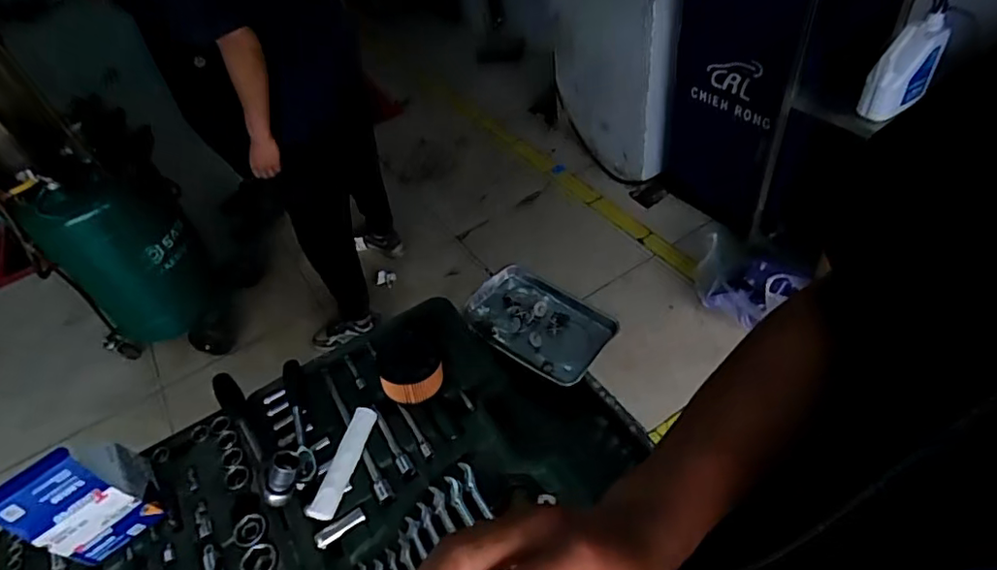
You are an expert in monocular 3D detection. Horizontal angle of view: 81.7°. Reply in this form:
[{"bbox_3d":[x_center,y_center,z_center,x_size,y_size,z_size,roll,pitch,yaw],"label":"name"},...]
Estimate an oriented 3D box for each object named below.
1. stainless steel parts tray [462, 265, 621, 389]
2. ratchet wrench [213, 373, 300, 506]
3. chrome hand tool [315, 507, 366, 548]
[{"bbox_3d":[0.060,0.058,0.919,0.235,0.040,0.151,27,56,31],"label":"stainless steel parts tray"},{"bbox_3d":[-0.337,0.199,0.791,0.058,0.062,0.246,-35,50,-22],"label":"ratchet wrench"},{"bbox_3d":[-0.197,0.302,0.718,0.063,0.014,0.018,-29,48,-17],"label":"chrome hand tool"}]

